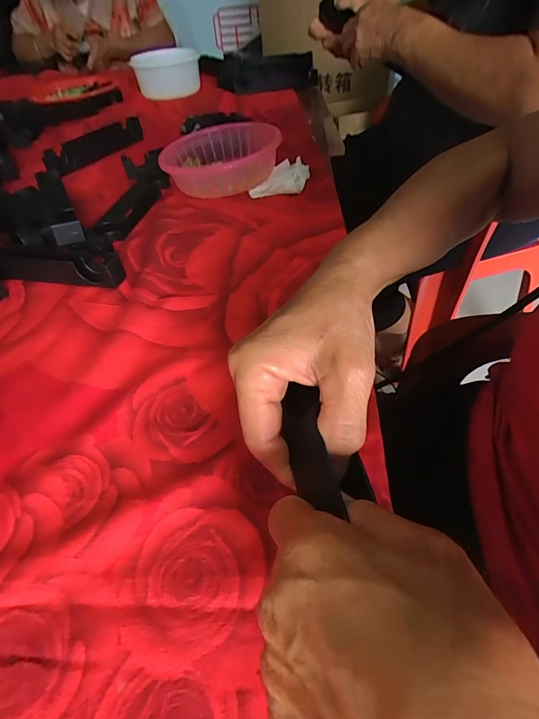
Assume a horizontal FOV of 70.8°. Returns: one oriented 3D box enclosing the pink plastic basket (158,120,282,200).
[{"bbox_3d":[-0.071,-0.296,0.560,0.160,0.059,0.202,-7,48,-2],"label":"pink plastic basket"}]

